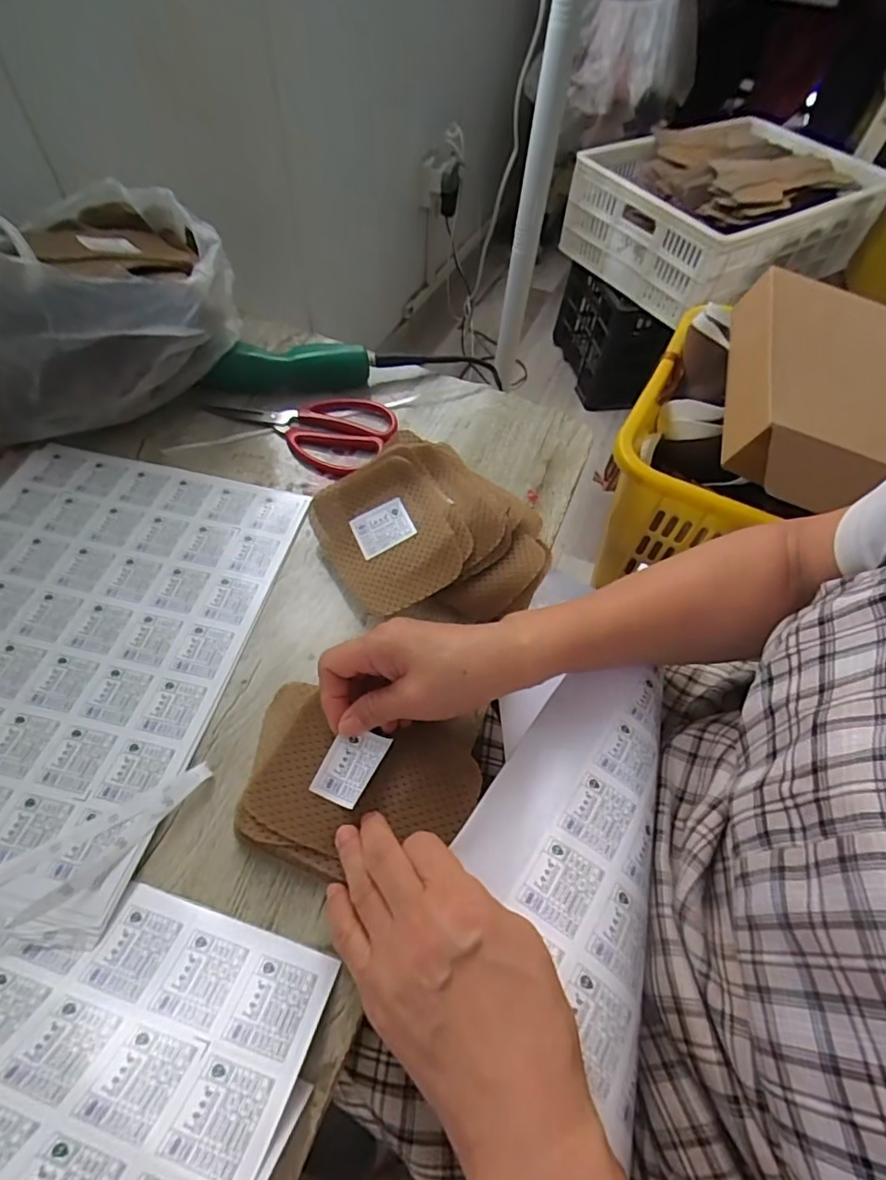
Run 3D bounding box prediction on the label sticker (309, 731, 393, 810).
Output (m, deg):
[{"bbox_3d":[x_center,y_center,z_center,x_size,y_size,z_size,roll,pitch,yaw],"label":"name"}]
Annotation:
[{"bbox_3d":[-0.056,0.105,0.333,0.033,0.008,0.046,22,56,14],"label":"label sticker"}]

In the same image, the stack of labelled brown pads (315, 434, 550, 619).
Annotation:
[{"bbox_3d":[-0.009,-0.047,0.440,0.158,0.039,0.173,-34,65,-22],"label":"stack of labelled brown pads"}]

